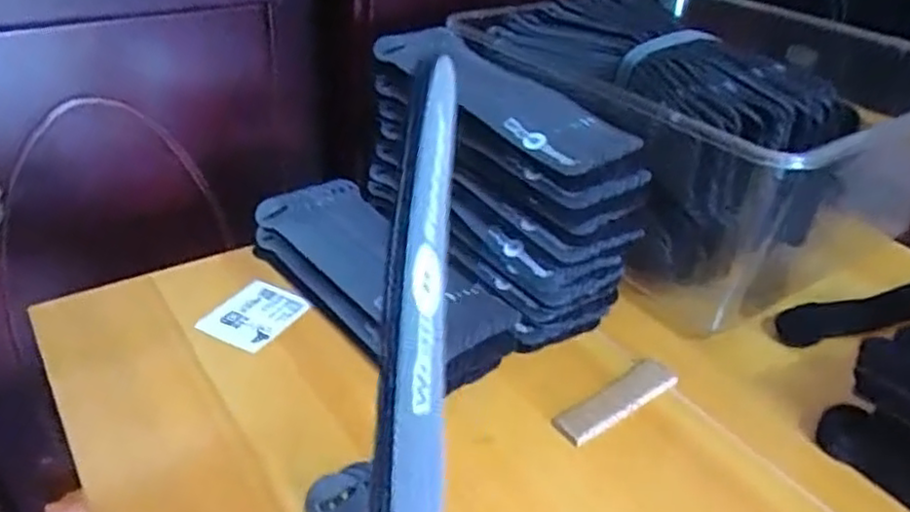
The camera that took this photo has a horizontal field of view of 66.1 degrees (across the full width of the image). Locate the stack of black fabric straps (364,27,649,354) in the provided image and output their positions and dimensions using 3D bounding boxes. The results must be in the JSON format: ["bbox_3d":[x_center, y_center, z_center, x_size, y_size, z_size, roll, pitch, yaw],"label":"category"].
[{"bbox_3d":[0.024,-0.053,0.474,0.093,0.126,0.209,-19,40,-29],"label":"stack of black fabric straps"}]

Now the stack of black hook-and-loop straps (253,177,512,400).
[{"bbox_3d":[-0.049,0.013,0.452,0.084,0.038,0.203,-26,44,-36],"label":"stack of black hook-and-loop straps"}]

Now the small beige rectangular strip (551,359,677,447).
[{"bbox_3d":[0.090,0.081,0.394,0.083,0.008,0.022,-22,42,-32],"label":"small beige rectangular strip"}]

